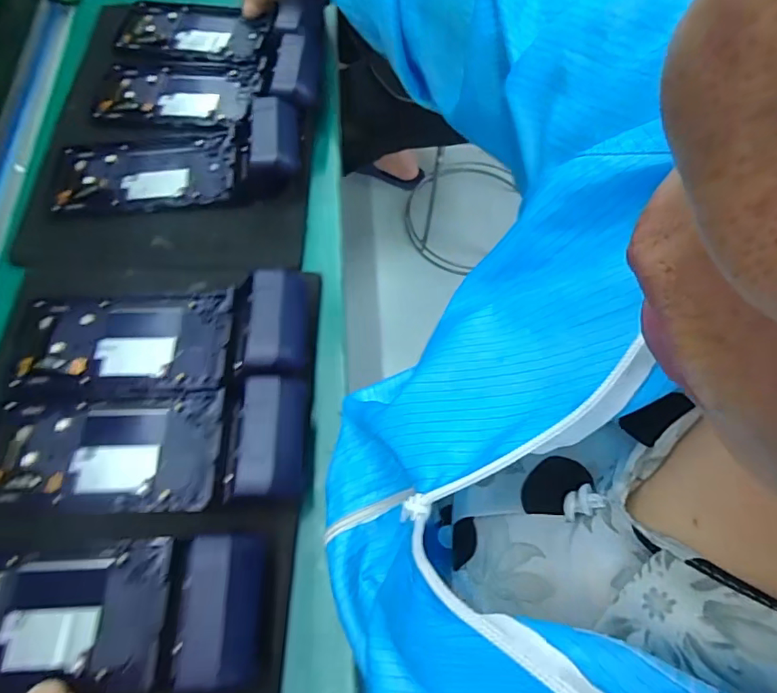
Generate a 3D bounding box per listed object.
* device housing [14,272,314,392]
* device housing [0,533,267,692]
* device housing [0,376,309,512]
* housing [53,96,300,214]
[{"bbox_3d":[-0.172,-0.017,0.384,0.223,0.042,0.102,1,63,0],"label":"device housing"},{"bbox_3d":[-0.178,0.152,0.297,0.216,0.037,0.078,-1,63,0],"label":"device housing"},{"bbox_3d":[-0.163,0.063,0.340,0.217,0.038,0.079,-2,63,-1],"label":"device housing"},{"bbox_3d":[-0.187,-0.170,0.452,0.216,0.042,0.088,-2,63,-1],"label":"housing"}]

